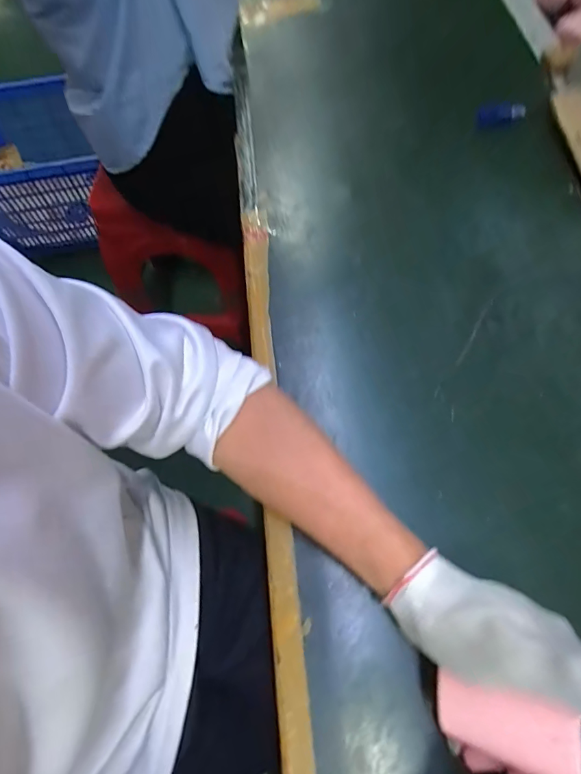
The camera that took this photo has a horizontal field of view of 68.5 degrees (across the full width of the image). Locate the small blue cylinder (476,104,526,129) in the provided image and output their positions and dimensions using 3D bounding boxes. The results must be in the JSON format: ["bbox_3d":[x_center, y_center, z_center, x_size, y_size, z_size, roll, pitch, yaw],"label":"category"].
[{"bbox_3d":[0.242,-0.312,0.492,0.052,0.019,0.024,-10,63,-1],"label":"small blue cylinder"}]

